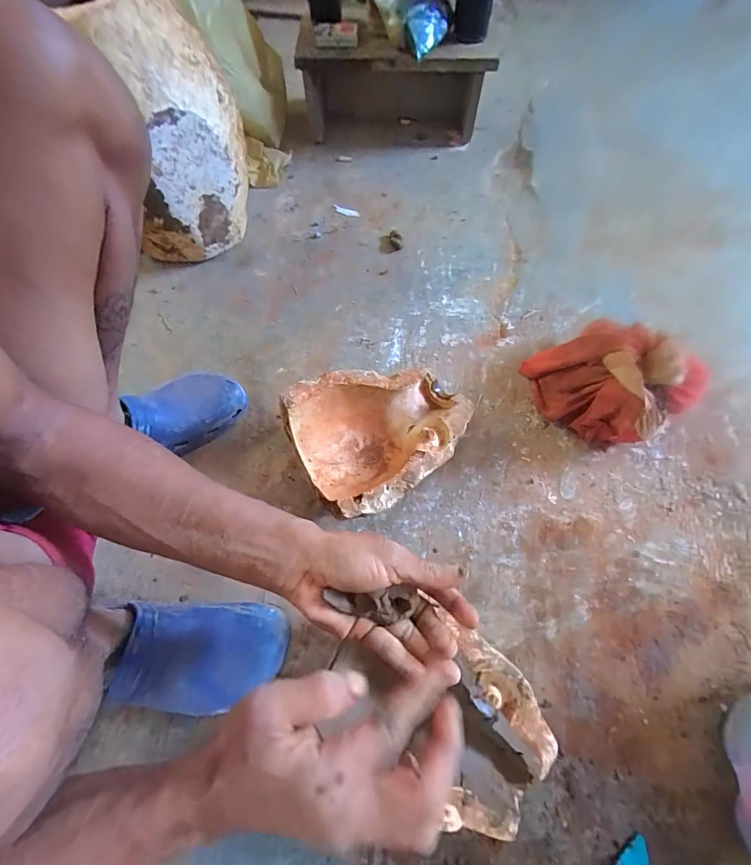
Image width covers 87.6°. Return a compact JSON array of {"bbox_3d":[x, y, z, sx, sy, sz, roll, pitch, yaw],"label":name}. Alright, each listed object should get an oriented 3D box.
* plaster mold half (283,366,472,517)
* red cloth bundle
[{"bbox_3d":[0.013,-0.003,0.534,0.230,0.108,0.186,-30,68,-11],"label":"plaster mold half"},{"bbox_3d":[0.320,-0.082,0.538,0.144,0.135,0.197,-39,70,-14],"label":"red cloth bundle"}]

